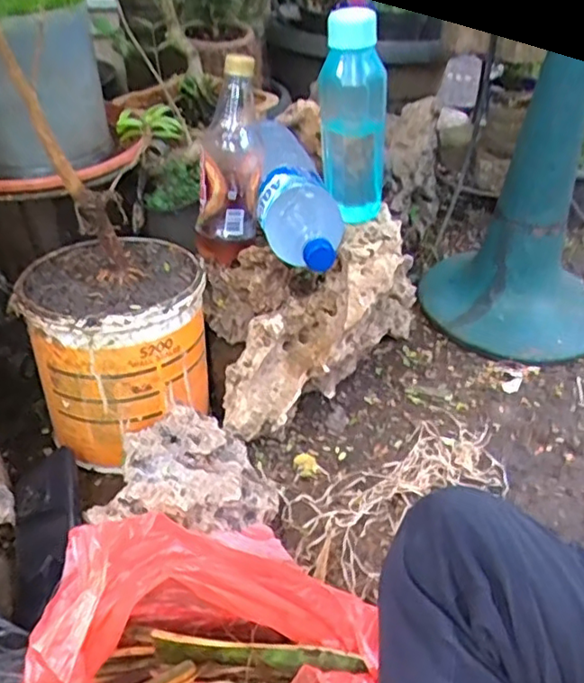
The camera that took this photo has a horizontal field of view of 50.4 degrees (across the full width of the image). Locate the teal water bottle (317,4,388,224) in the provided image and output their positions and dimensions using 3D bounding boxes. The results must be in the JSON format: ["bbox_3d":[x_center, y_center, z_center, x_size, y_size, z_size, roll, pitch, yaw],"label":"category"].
[{"bbox_3d":[0.069,-0.251,0.711,0.080,0.240,0.085,5,39,5],"label":"teal water bottle"}]

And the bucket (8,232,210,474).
[{"bbox_3d":[-0.185,-0.002,0.668,0.175,0.168,0.186,0,39,0],"label":"bucket"}]

